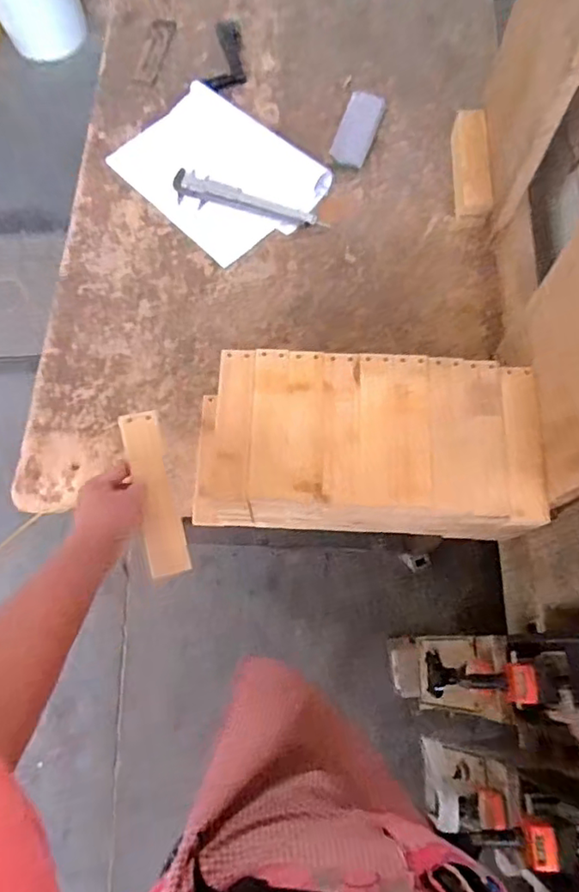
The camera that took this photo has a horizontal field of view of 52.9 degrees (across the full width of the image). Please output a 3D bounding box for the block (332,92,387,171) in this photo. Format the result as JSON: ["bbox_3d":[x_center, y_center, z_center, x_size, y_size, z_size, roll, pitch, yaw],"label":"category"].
[{"bbox_3d":[0.114,-0.527,0.967,0.059,0.029,0.137,19,73,8],"label":"block"}]

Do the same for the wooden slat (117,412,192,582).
[{"bbox_3d":[-0.148,0.049,0.638,0.042,0.010,0.182,-11,75,-18],"label":"wooden slat"}]

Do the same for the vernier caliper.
[{"bbox_3d":[-0.071,-0.390,0.949,0.263,0.006,0.056,24,74,10],"label":"vernier caliper"}]

